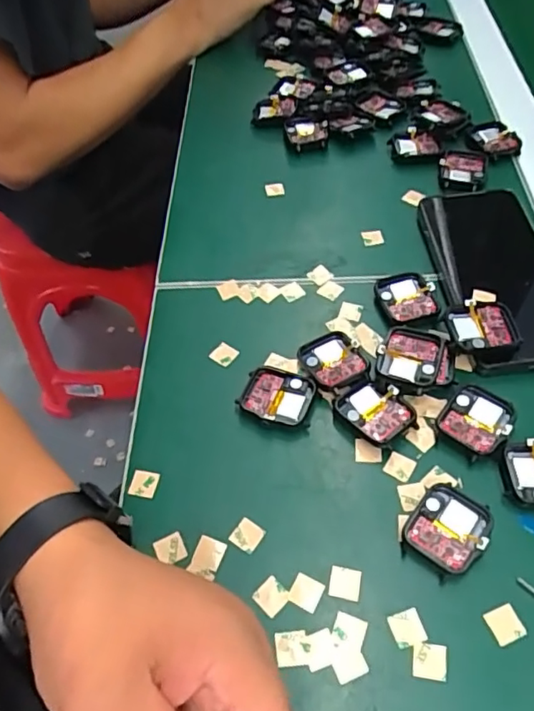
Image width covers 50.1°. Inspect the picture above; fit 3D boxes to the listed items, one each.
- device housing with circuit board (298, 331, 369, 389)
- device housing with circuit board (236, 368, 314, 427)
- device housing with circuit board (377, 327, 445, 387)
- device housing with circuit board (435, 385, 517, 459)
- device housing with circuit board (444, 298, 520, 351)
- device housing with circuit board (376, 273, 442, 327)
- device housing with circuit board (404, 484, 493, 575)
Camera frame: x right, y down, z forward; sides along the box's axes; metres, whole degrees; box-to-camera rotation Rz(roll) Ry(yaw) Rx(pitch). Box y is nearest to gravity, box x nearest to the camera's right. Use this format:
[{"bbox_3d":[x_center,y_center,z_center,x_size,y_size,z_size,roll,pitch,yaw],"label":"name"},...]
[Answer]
[{"bbox_3d":[0.044,0.004,0.374,0.035,0.012,0.044,-25,57,-15],"label":"device housing with circuit board"},{"bbox_3d":[0.006,0.027,0.361,0.044,0.012,0.036,15,56,14],"label":"device housing with circuit board"},{"bbox_3d":[0.091,0.002,0.363,0.037,0.013,0.044,16,56,14],"label":"device housing with circuit board"},{"bbox_3d":[0.125,0.038,0.341,0.037,0.010,0.040,35,62,25],"label":"device housing with circuit board"},{"bbox_3d":[0.140,-0.016,0.371,0.042,0.019,0.034,-3,54,0],"label":"device housing with circuit board"},{"bbox_3d":[0.099,-0.038,0.403,0.038,0.014,0.043,-5,54,-1],"label":"device housing with circuit board"},{"bbox_3d":[0.097,0.093,0.306,0.037,0.010,0.044,31,61,23],"label":"device housing with circuit board"}]

